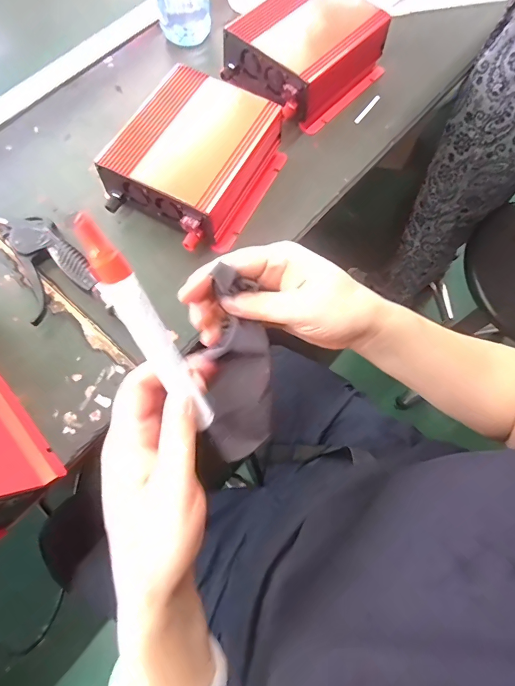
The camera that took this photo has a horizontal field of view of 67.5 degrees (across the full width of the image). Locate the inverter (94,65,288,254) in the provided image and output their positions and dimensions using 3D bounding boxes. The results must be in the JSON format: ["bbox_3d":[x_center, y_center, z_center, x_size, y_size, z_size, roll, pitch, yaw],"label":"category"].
[{"bbox_3d":[-0.073,-0.211,0.449,0.156,0.067,0.187,27,73,9],"label":"inverter"}]

